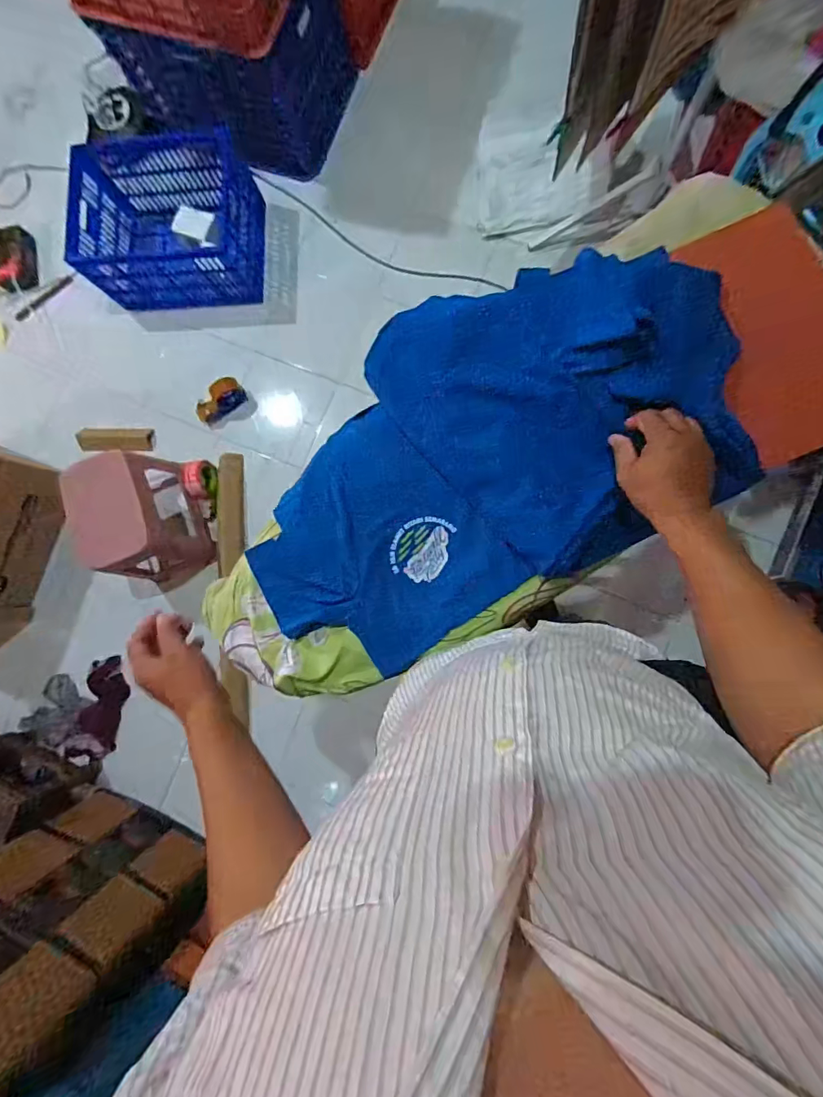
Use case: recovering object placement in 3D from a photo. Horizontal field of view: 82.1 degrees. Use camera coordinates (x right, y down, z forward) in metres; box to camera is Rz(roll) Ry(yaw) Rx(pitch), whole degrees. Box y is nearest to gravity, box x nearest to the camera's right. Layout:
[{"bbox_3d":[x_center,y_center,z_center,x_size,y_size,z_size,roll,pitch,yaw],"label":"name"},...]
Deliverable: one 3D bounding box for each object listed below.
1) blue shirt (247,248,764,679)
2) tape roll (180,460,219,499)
[{"bbox_3d":[0.075,-0.118,0.613,0.633,0.097,0.382,-29,84,4],"label":"blue shirt"},{"bbox_3d":[-0.603,-0.195,1.348,0.053,0.107,0.112,-3,86,6],"label":"tape roll"}]

